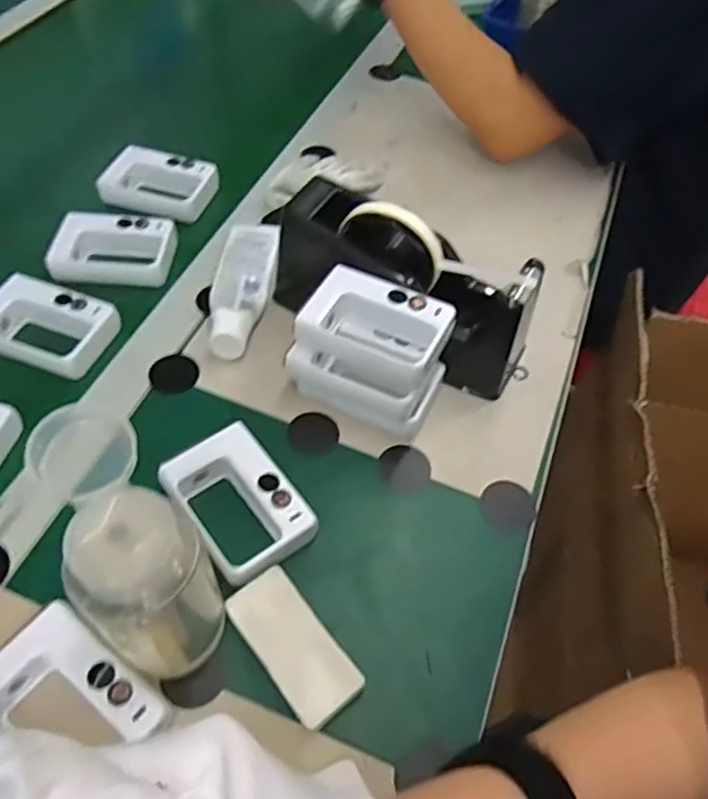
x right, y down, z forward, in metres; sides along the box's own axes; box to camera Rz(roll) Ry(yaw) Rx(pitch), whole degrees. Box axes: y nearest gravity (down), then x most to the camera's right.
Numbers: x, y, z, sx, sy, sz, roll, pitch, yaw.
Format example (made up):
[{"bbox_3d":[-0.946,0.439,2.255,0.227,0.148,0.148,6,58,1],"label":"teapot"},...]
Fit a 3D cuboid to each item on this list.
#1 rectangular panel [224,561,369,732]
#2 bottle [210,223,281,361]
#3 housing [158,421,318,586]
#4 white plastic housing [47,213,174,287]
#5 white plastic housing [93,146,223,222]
[{"bbox_3d":[-0.034,0.144,0.370,0.041,0.023,0.087,-33,62,-22],"label":"rectangular panel"},{"bbox_3d":[-0.094,-0.103,0.535,0.050,0.035,0.162,2,55,0],"label":"bottle"},{"bbox_3d":[-0.075,0.069,0.416,0.066,0.033,0.095,-33,62,-21],"label":"housing"},{"bbox_3d":[-0.210,-0.132,0.556,0.097,0.029,0.067,0,55,-1],"label":"white plastic housing"},{"bbox_3d":[-0.188,-0.210,0.612,0.100,0.028,0.068,15,56,9],"label":"white plastic housing"}]

